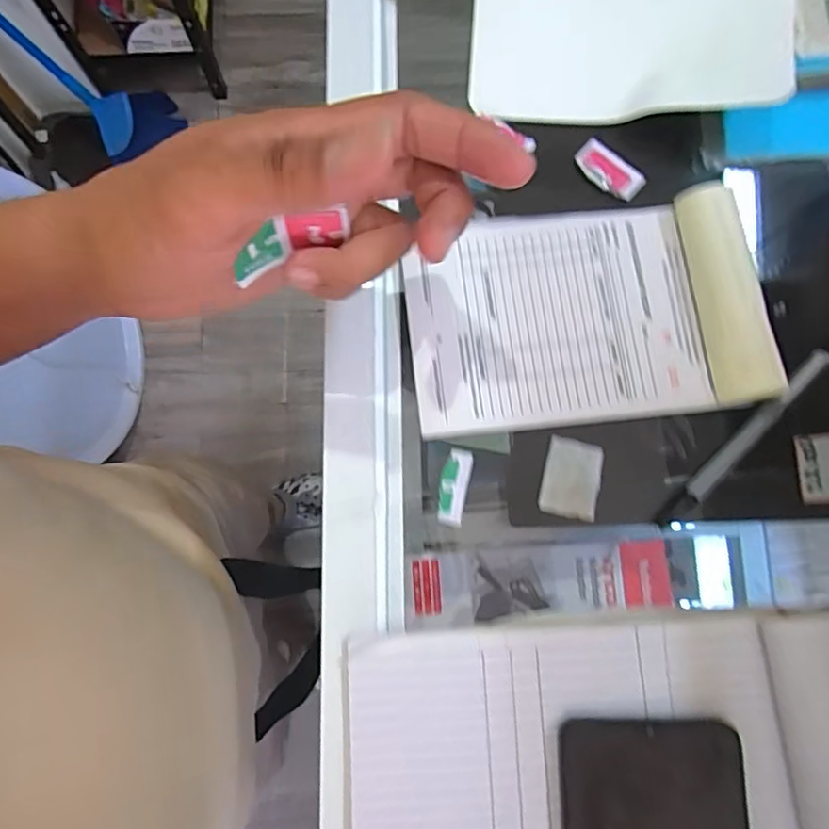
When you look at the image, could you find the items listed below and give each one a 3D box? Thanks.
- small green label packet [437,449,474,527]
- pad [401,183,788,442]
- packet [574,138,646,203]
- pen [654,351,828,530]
[{"bbox_3d":[0.019,0.035,0.276,0.013,0.006,0.035,12,80,1],"label":"small green label packet"},{"bbox_3d":[0.081,-0.051,0.282,0.164,0.021,0.107,-6,80,-2],"label":"pad"},{"bbox_3d":[0.105,-0.131,0.310,0.038,0.005,0.019,44,82,7],"label":"packet"},{"bbox_3d":[0.160,0.012,0.280,0.119,0.007,0.010,-43,83,-8],"label":"pen"}]

